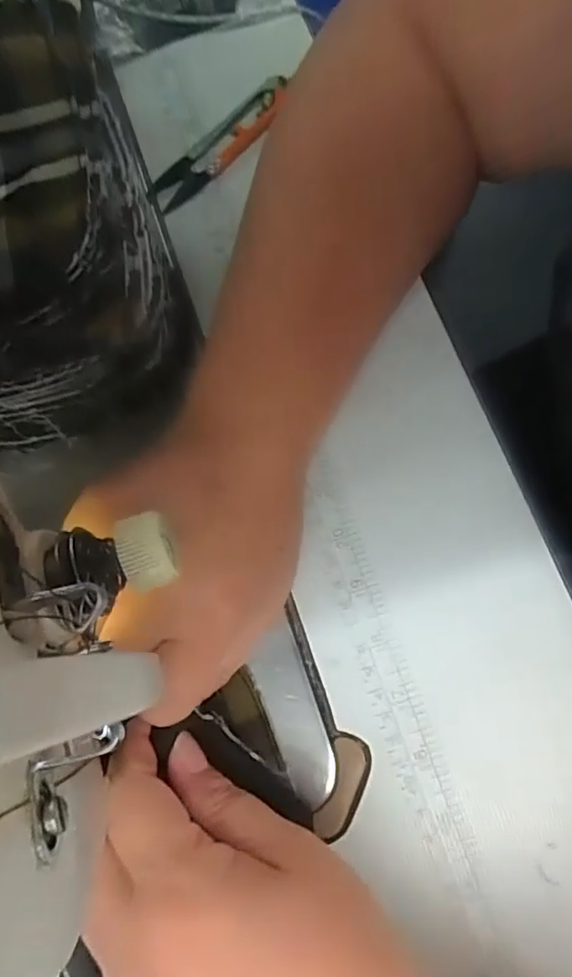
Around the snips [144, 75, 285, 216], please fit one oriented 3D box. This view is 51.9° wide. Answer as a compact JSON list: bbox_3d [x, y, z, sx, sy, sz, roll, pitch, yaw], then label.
[{"bbox_3d":[-0.038,-0.195,0.331,0.026,0.016,0.094,43,82,13],"label":"snips"}]

